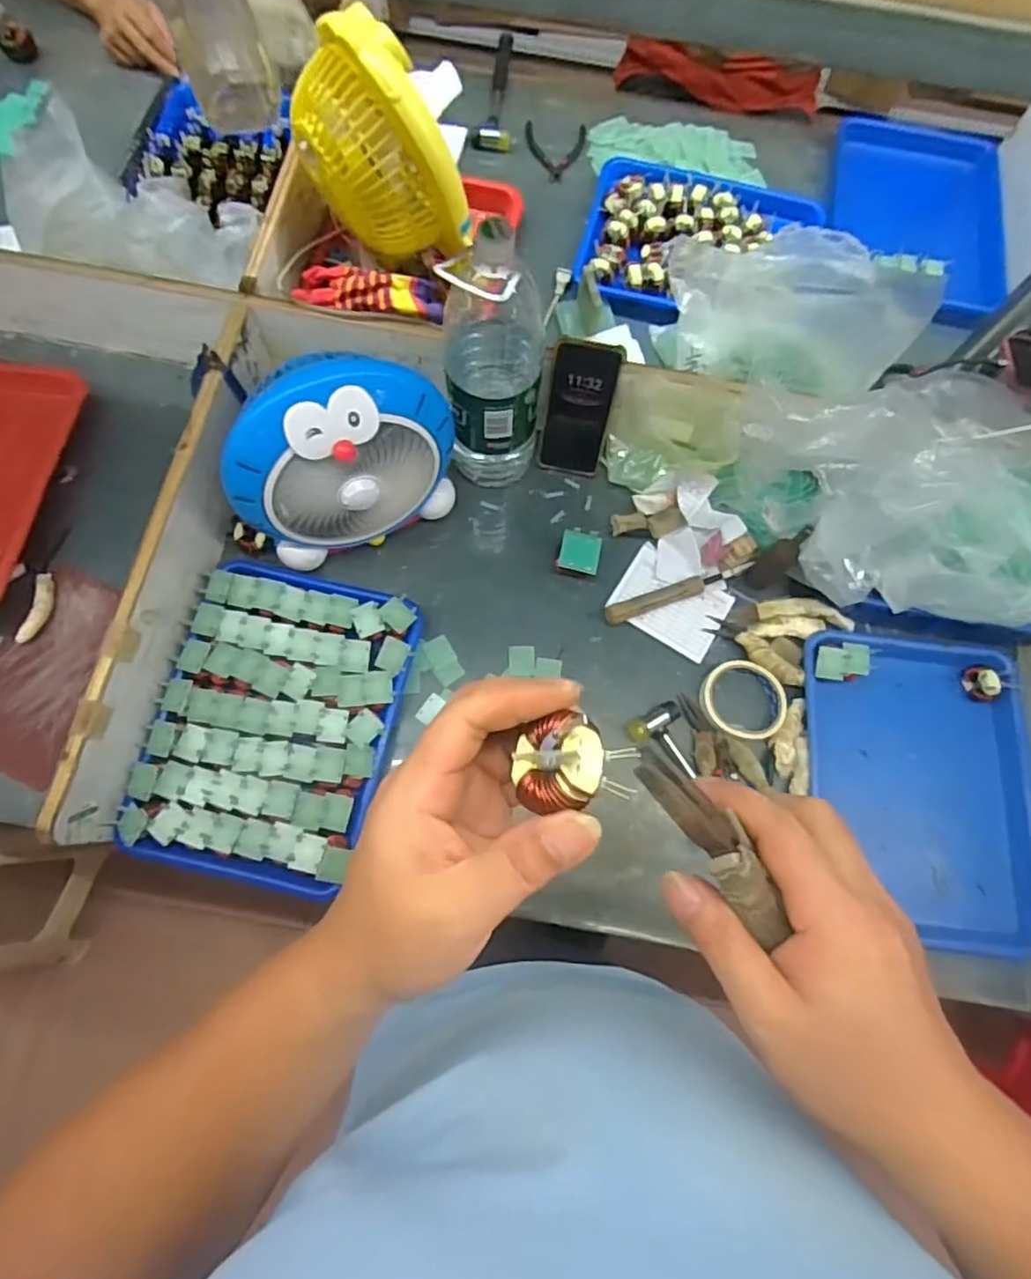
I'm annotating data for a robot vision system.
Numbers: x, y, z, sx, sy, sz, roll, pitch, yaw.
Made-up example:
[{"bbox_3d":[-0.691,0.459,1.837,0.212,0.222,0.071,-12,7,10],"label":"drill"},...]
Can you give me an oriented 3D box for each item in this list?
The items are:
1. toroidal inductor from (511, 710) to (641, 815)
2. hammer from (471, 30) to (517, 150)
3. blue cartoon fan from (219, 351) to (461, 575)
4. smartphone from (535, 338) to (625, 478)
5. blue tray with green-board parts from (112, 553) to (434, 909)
[{"bbox_3d":[0.022,0.050,0.260,0.047,0.021,0.034,-13,69,21],"label":"toroidal inductor"},{"bbox_3d":[-0.031,-0.868,1.007,0.064,0.026,0.269,2,73,-1],"label":"hammer"},{"bbox_3d":[-0.182,-0.190,0.699,0.221,0.239,0.113,-21,76,-8],"label":"blue cartoon fan"},{"bbox_3d":[0.075,-0.271,0.775,0.078,0.171,0.019,8,51,1],"label":"smartphone"},{"bbox_3d":[-0.259,0.090,0.710,0.253,0.051,0.328,10,74,1],"label":"blue tray with green-board parts"}]

